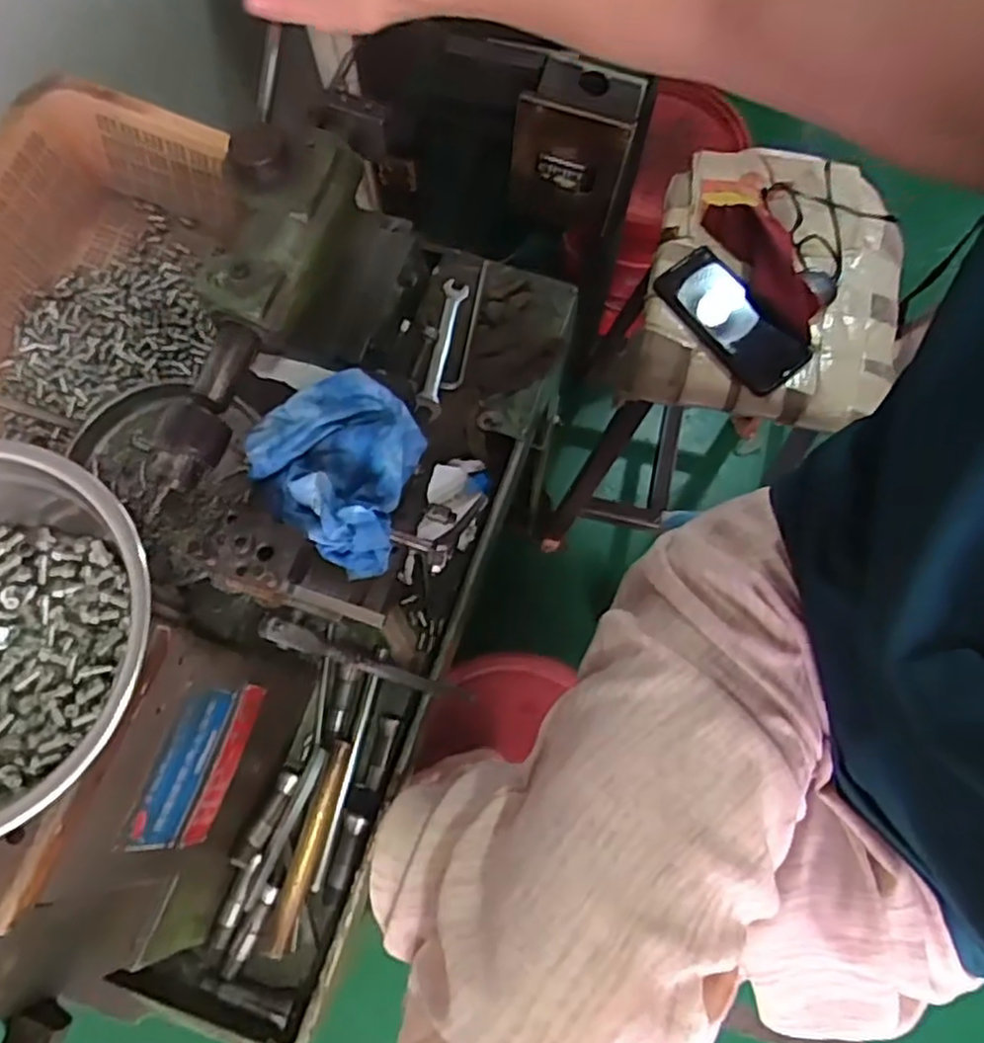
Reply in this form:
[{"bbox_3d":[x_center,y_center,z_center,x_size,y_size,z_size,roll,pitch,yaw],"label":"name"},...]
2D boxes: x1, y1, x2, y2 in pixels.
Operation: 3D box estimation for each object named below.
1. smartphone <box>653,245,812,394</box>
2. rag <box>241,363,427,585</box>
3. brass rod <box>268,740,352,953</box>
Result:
[{"bbox_3d":[0.237,-0.201,0.715,0.078,0.016,0.158,-41,78,-12],"label":"smartphone"},{"bbox_3d":[-0.087,-0.038,0.439,0.108,0.044,0.104,36,76,10],"label":"rag"},{"bbox_3d":[-0.142,0.253,0.569,0.019,0.021,0.155,15,73,4],"label":"brass rod"}]

